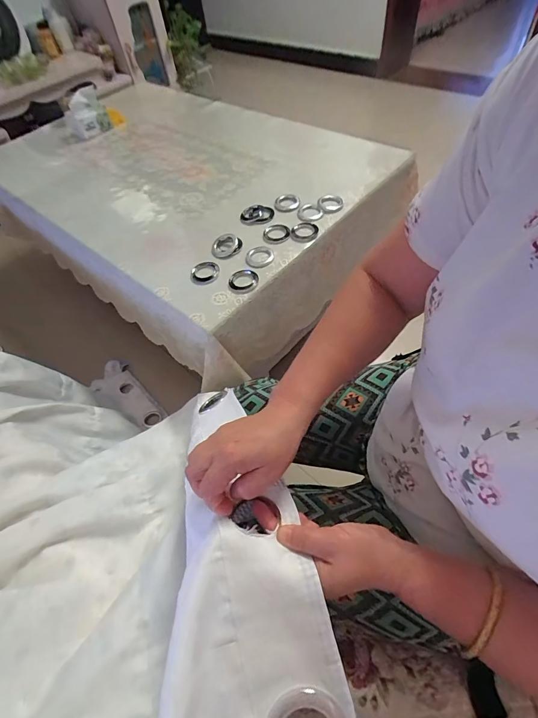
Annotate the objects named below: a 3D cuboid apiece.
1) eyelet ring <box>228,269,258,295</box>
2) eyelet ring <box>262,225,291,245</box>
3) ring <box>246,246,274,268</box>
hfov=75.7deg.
[{"bbox_3d":[-0.054,-0.167,0.730,0.062,0.009,0.072,-3,56,5],"label":"eyelet ring"},{"bbox_3d":[0.017,-0.290,0.804,0.063,0.016,0.061,-3,56,5],"label":"eyelet ring"},{"bbox_3d":[-0.022,-0.228,0.775,0.067,0.008,0.062,-3,56,5],"label":"ring"}]

